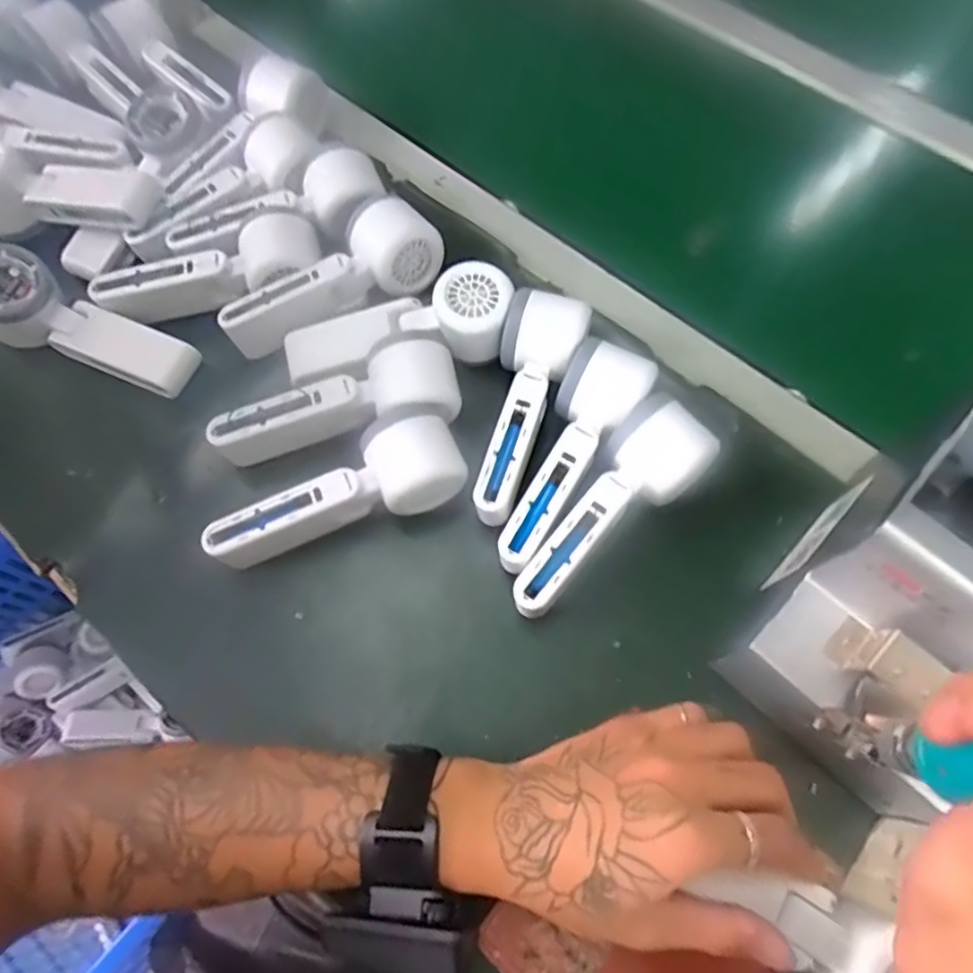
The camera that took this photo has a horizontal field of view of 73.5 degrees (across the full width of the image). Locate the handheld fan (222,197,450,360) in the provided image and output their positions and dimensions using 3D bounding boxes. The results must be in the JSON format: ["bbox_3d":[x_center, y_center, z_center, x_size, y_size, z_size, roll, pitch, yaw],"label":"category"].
[{"bbox_3d":[-0.110,-0.151,0.459,0.157,0.049,0.056,-34,71,-13],"label":"handheld fan"}]

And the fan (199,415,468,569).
[{"bbox_3d":[-0.097,0.002,0.423,0.167,0.056,0.055,-16,68,-6],"label":"fan"}]

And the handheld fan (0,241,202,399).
[{"bbox_3d":[-0.292,-0.113,0.476,0.160,0.051,0.057,26,69,-10],"label":"handheld fan"}]

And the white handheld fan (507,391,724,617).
[{"bbox_3d":[0.074,0.015,0.414,0.163,0.055,0.057,-42,73,-15],"label":"white handheld fan"}]

